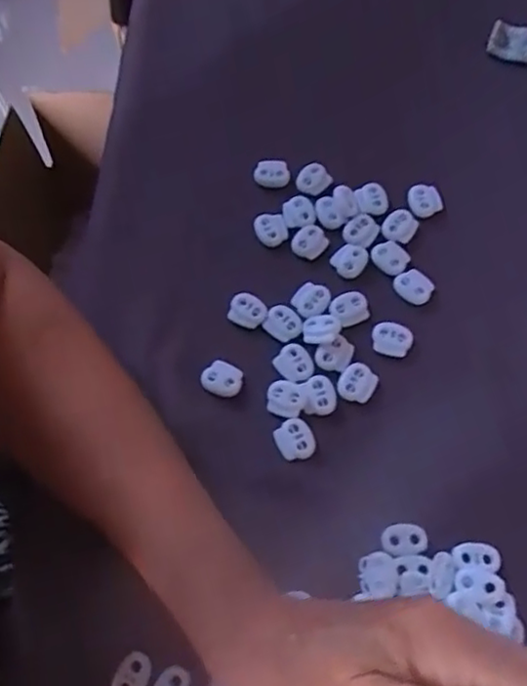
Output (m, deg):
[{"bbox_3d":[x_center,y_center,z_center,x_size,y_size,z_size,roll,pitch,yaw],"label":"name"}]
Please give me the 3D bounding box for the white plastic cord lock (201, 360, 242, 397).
[{"bbox_3d":[-0.023,0.021,0.357,0.022,0.005,0.018,24,70,11],"label":"white plastic cord lock"}]

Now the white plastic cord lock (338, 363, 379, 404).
[{"bbox_3d":[0.053,0.022,0.354,0.020,0.004,0.021,25,70,11],"label":"white plastic cord lock"}]

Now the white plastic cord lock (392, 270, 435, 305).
[{"bbox_3d":[0.089,-0.034,0.376,0.023,0.004,0.018,31,71,13],"label":"white plastic cord lock"}]

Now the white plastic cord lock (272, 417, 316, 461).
[{"bbox_3d":[0.017,0.052,0.342,0.019,0.004,0.022,-25,69,-9],"label":"white plastic cord lock"}]

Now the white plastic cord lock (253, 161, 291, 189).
[{"bbox_3d":[0.005,-0.109,0.408,0.023,0.011,0.014,-3,67,0],"label":"white plastic cord lock"}]

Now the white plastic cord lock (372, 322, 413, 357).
[{"bbox_3d":[0.074,-0.002,0.364,0.023,0.004,0.019,5,67,3],"label":"white plastic cord lock"}]

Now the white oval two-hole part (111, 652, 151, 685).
[{"bbox_3d":[-0.062,0.158,0.297,0.014,0.004,0.023,21,69,10],"label":"white oval two-hole part"}]

